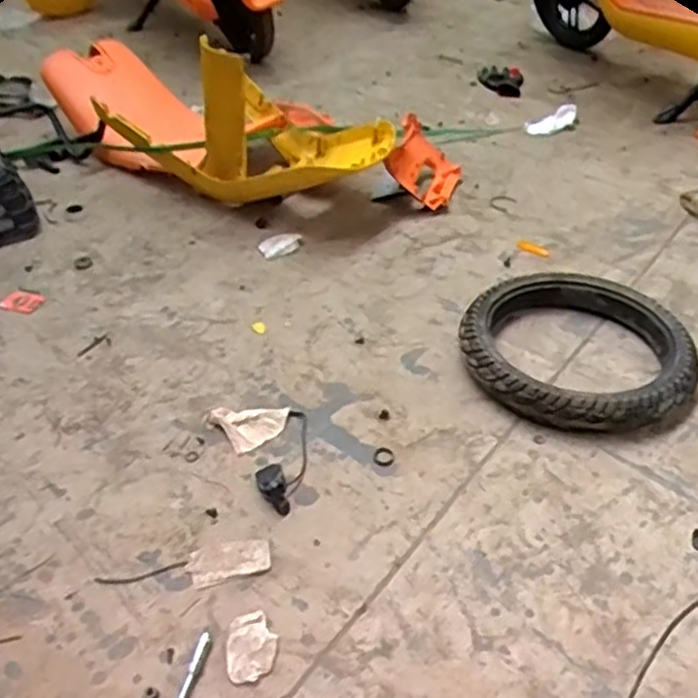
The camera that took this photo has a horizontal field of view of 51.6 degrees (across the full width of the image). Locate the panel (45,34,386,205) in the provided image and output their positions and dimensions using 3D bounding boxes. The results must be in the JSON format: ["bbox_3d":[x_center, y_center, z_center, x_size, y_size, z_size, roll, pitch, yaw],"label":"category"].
[{"bbox_3d":[-0.250,-0.570,1.642,0.674,0.332,0.502,3,41,5],"label":"panel"}]

